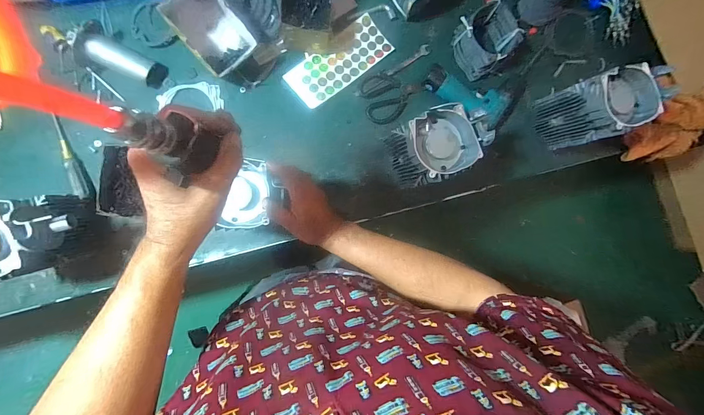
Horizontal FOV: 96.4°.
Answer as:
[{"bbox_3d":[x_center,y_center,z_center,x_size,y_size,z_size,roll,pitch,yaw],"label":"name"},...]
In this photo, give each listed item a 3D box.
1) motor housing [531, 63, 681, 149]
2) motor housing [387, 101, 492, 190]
[{"bbox_3d":[0.501,-0.204,0.676,0.105,0.223,0.126,-17,90,-7],"label":"motor housing"},{"bbox_3d":[0.158,-0.118,0.639,0.128,0.210,0.125,-22,90,-7],"label":"motor housing"}]

